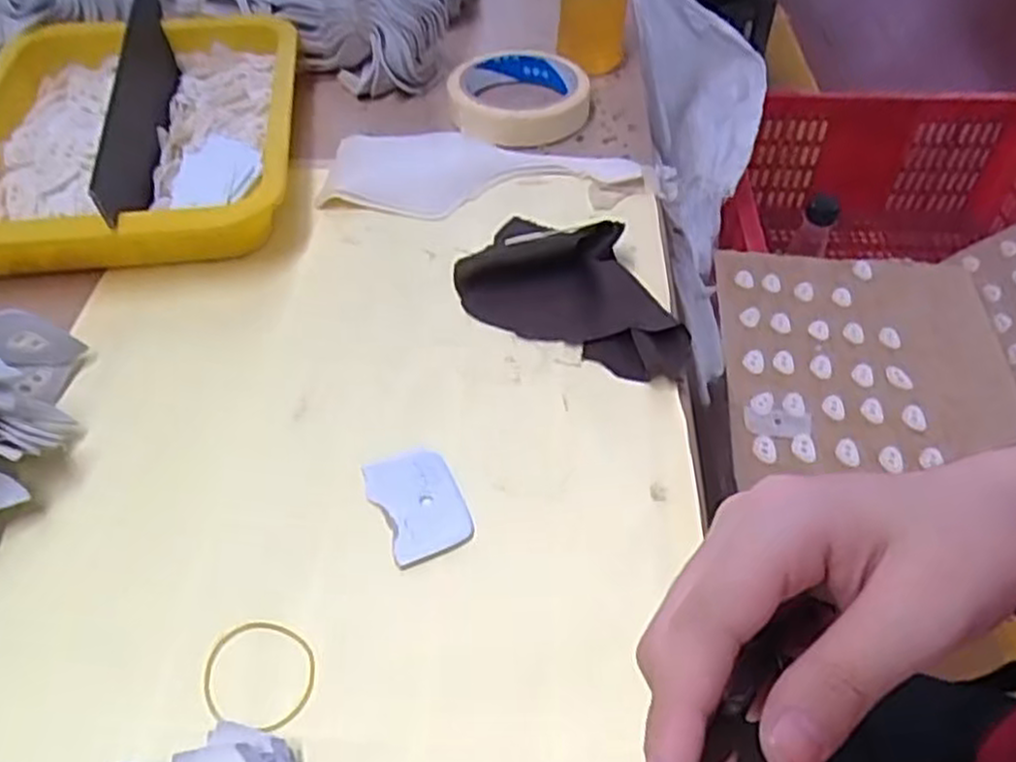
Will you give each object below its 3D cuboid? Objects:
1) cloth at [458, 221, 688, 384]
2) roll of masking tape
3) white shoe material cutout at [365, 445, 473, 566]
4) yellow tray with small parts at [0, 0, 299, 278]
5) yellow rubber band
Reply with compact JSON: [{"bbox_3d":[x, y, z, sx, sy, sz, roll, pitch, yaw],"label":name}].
[{"bbox_3d":[0.039,-0.053,0.421,0.135,0.030,0.083,28,53,23],"label":"cloth"},{"bbox_3d":[0.008,-0.208,0.568,0.098,0.032,0.096,0,47,0],"label":"roll of masking tape"},{"bbox_3d":[-0.039,0.051,0.338,0.036,0.004,0.053,-19,49,-18],"label":"white shoe material cutout"},{"bbox_3d":[-0.243,-0.157,0.495,0.207,0.059,0.252,-7,48,-6],"label":"yellow tray with small parts"},{"bbox_3d":[-0.091,0.107,0.286,0.040,0.004,0.037,0,46,0],"label":"yellow rubber band"}]

